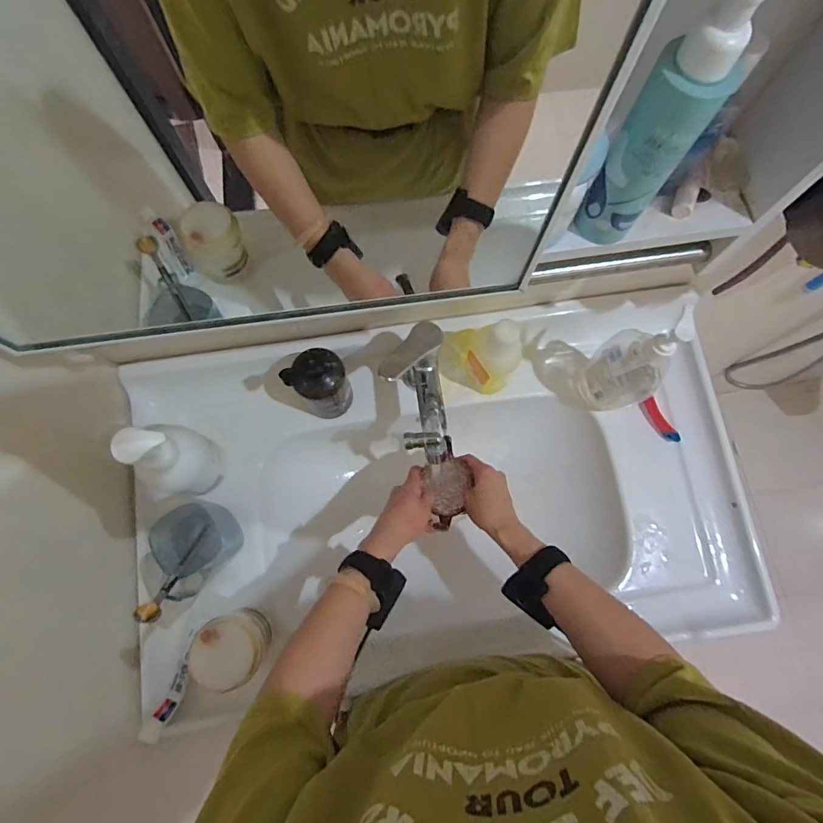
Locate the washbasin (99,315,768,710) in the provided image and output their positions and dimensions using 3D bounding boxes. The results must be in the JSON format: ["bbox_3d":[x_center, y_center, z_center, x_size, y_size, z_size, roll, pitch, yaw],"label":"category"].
[{"bbox_3d":[0.037,0.124,0.670,0.795,0.147,0.441,-7,76,-2],"label":"washbasin"}]

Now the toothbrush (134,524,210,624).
[{"bbox_3d":[-0.265,0.179,0.529,0.018,0.156,0.016,1,112,0],"label":"toothbrush"}]

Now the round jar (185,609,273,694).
[{"bbox_3d":[-0.203,0.269,0.528,0.073,0.086,0.074,-43,80,-10],"label":"round jar"}]

